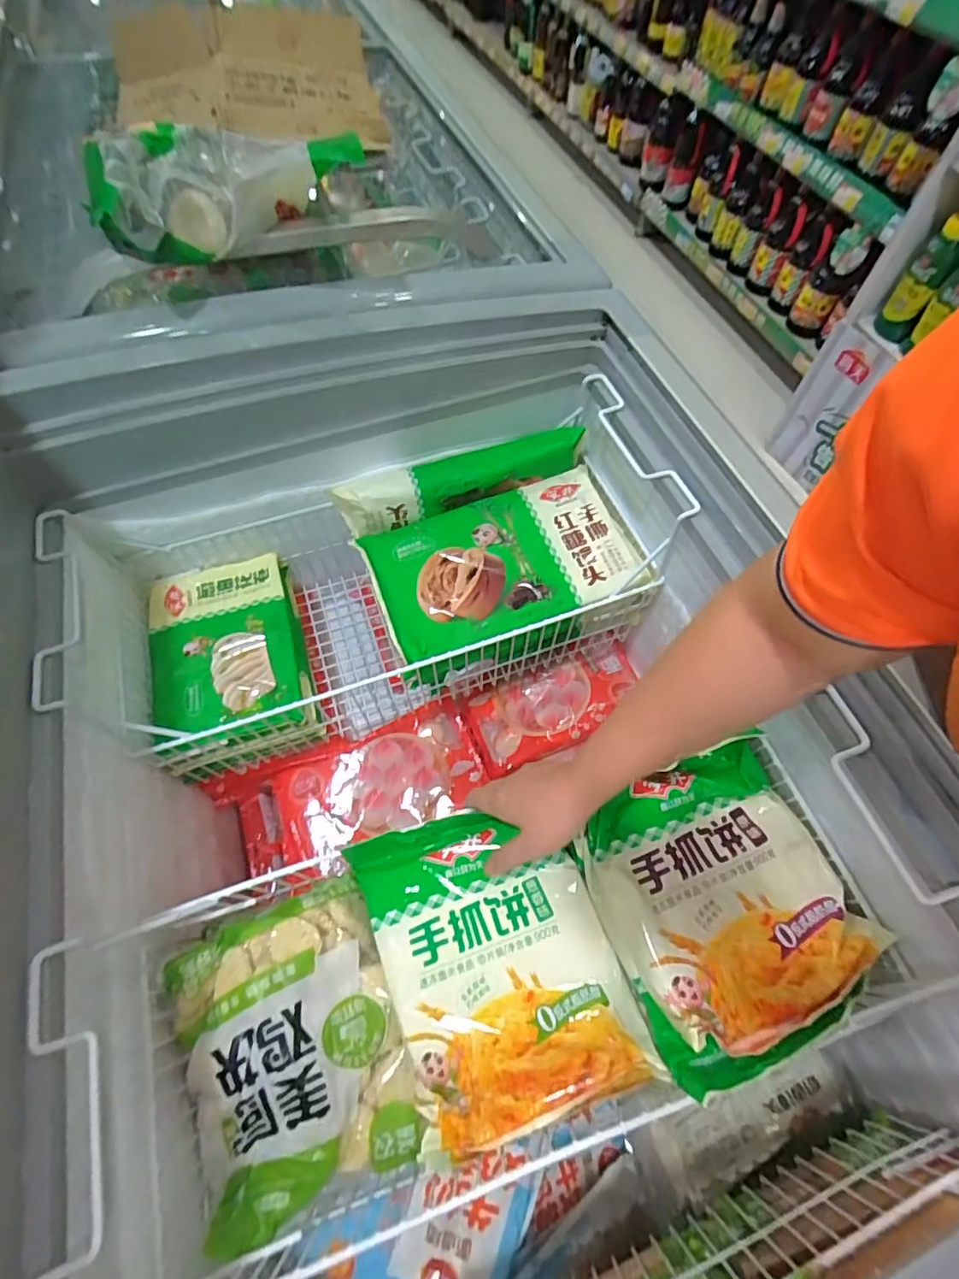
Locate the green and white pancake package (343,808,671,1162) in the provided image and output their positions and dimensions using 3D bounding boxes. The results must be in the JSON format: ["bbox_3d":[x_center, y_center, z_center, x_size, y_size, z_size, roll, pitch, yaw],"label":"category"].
[{"bbox_3d":[0.015,0.292,0.504,0.205,0.052,0.257,-17,64,-9],"label":"green and white pancake package"}]

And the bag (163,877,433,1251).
[{"bbox_3d":[-0.170,0.365,0.497,0.186,0.057,0.237,-20,64,-10],"label":"bag"}]

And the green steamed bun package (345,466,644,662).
[{"bbox_3d":[0.027,-0.101,0.689,0.312,0.038,0.197,-18,64,-9],"label":"green steamed bun package"}]

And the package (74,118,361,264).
[{"bbox_3d":[-0.248,-0.451,0.553,0.251,0.098,0.137,-17,64,-9],"label":"package"}]

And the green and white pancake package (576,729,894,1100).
[{"bbox_3d":[0.223,0.237,0.510,0.207,0.048,0.238,-19,64,-10],"label":"green and white pancake package"}]

